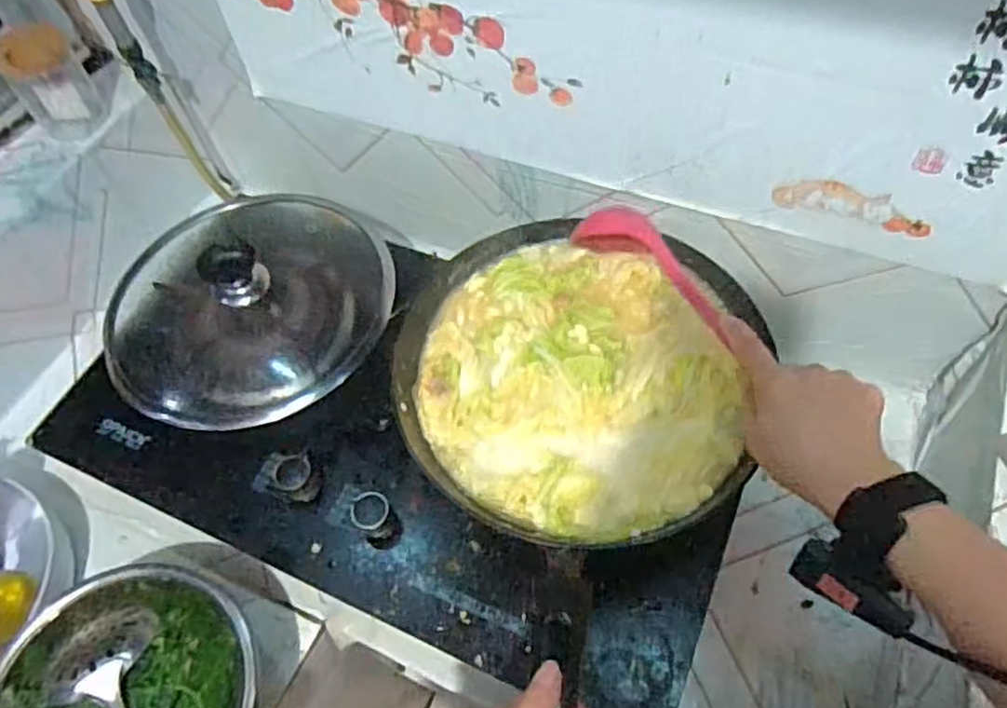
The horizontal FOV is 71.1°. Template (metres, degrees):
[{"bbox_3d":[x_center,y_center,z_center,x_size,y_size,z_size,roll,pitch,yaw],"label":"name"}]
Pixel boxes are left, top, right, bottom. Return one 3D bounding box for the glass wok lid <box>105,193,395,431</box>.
[{"bbox_3d":[-0.280,-0.063,0.774,0.297,0.110,0.276,-2,58,3],"label":"glass wok lid"}]

